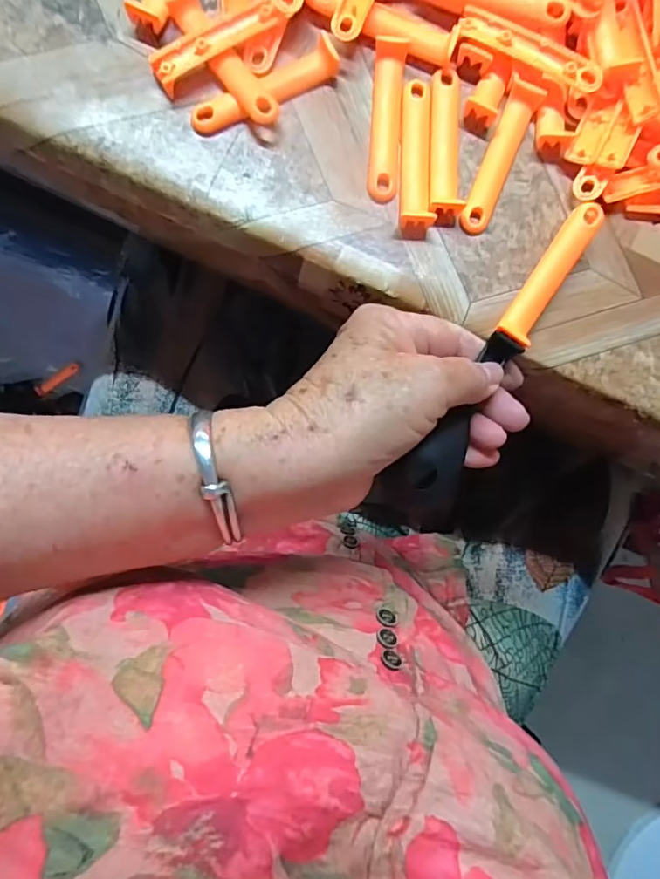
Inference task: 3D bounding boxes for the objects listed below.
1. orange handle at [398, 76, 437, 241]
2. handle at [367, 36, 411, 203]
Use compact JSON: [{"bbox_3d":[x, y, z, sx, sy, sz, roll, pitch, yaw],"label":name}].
[{"bbox_3d":[0.043,-0.140,0.262,0.015,0.009,0.079,3,88,-4],"label":"orange handle"},{"bbox_3d":[0.028,-0.157,0.263,0.015,0.009,0.078,5,88,-4],"label":"handle"}]

